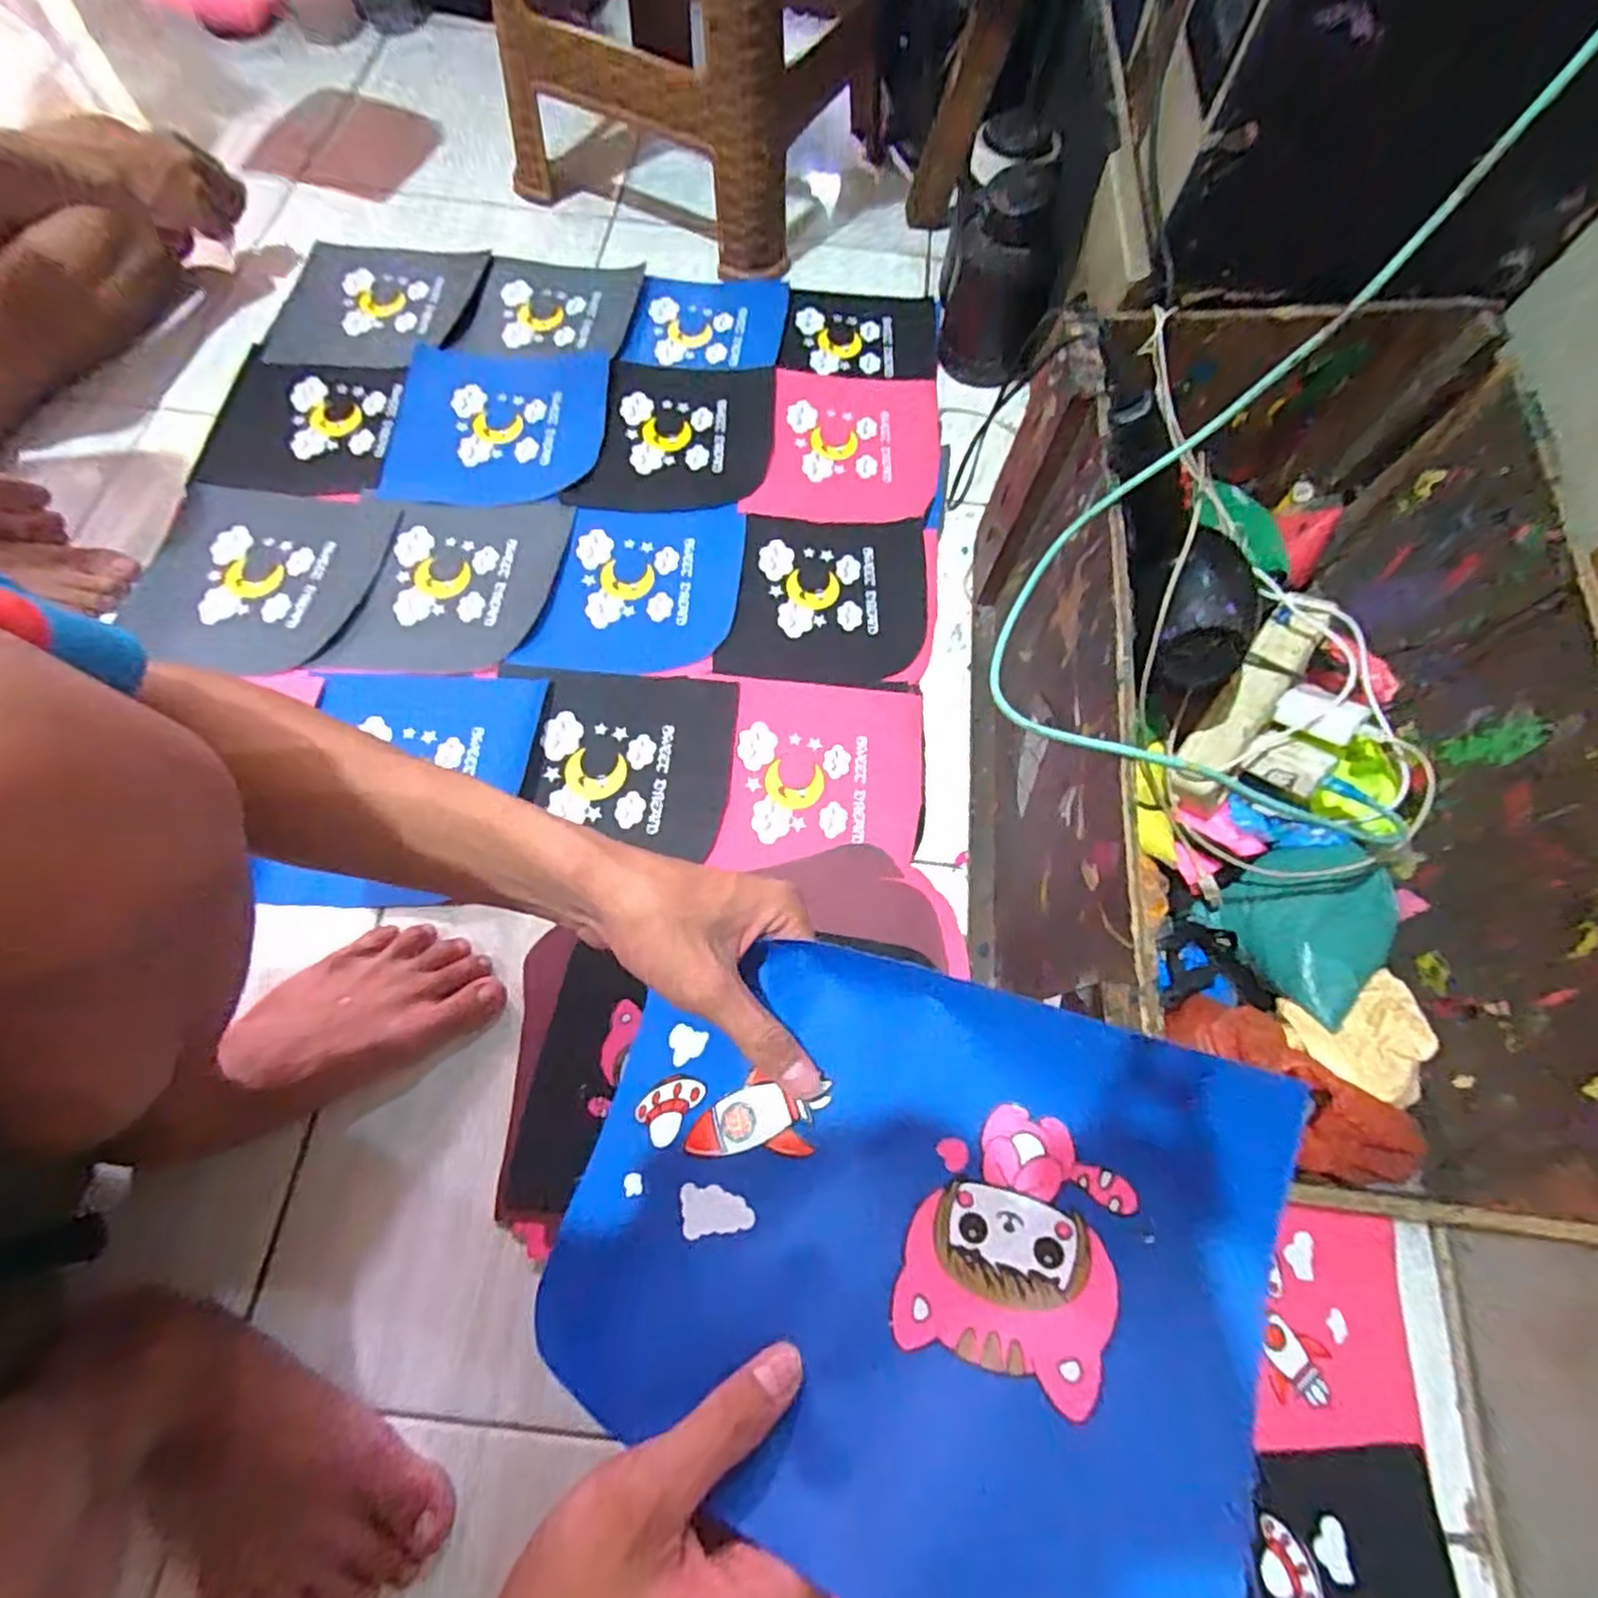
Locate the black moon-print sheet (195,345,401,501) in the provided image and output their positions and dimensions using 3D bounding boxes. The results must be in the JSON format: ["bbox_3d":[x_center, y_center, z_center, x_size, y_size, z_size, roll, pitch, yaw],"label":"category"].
[{"bbox_3d":[-0.521,-0.391,0.753,0.180,0.015,0.190,5,68,2],"label":"black moon-print sheet"}]

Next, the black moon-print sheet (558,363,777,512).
[{"bbox_3d":[-0.126,-0.393,0.767,0.190,0.013,0.223,7,67,0],"label":"black moon-print sheet"}]

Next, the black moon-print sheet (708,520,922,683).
[{"bbox_3d":[0.028,-0.193,0.691,0.188,0.015,0.189,2,67,-1],"label":"black moon-print sheet"}]

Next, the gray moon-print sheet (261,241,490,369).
[{"bbox_3d":[-0.494,-0.595,0.853,0.227,0.030,0.246,0,67,-2],"label":"gray moon-print sheet"}]

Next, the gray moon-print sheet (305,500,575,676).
[{"bbox_3d":[-0.322,-0.201,0.674,0.169,0.006,0.221,12,67,3],"label":"gray moon-print sheet"}]

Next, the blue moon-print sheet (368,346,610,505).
[{"bbox_3d":[-0.321,-0.401,0.754,0.228,0.017,0.230,0,67,-2],"label":"blue moon-print sheet"}]

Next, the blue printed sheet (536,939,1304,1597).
[{"bbox_3d":[0.024,0.166,0.289,0.279,0.035,0.199,6,60,27],"label":"blue printed sheet"}]

